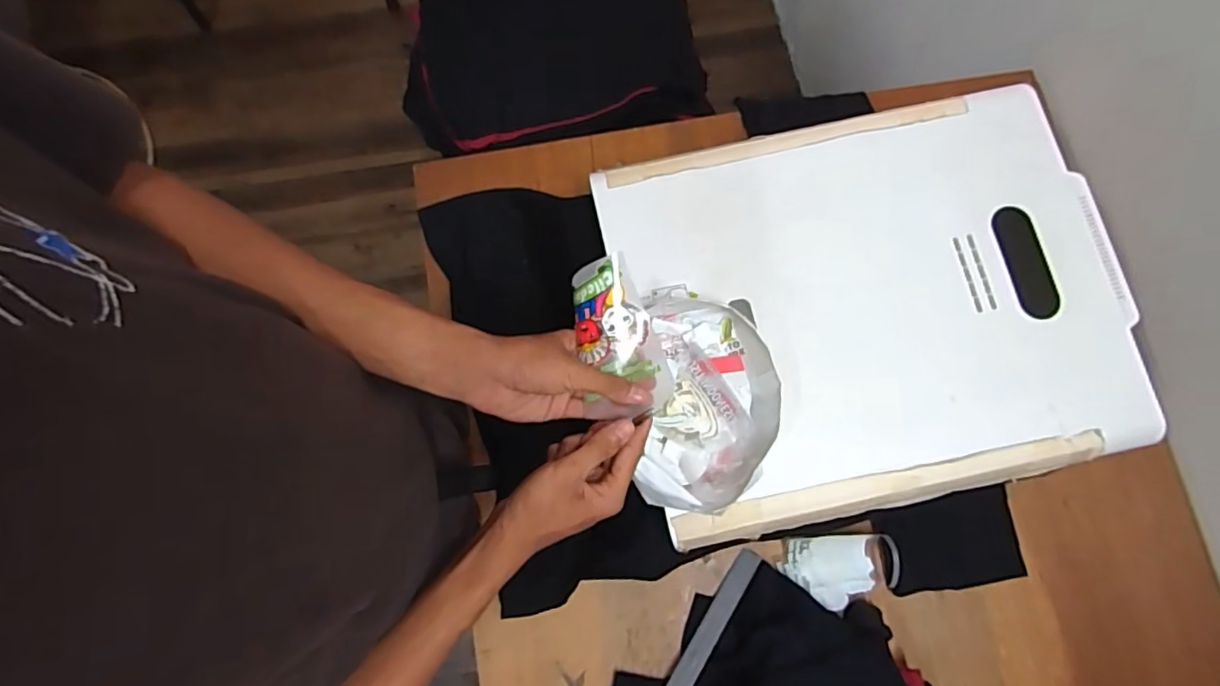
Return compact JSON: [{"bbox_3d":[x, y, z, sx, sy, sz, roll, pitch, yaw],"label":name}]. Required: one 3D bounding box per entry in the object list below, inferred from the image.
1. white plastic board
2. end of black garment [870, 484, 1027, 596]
[{"bbox_3d":[0.272,-0.044,0.617,0.496,0.030,0.405,-12,80,-3],"label":"white plastic board"},{"bbox_3d":[0.407,0.240,0.718,0.168,0.018,0.107,-10,80,-3],"label":"end of black garment"}]

